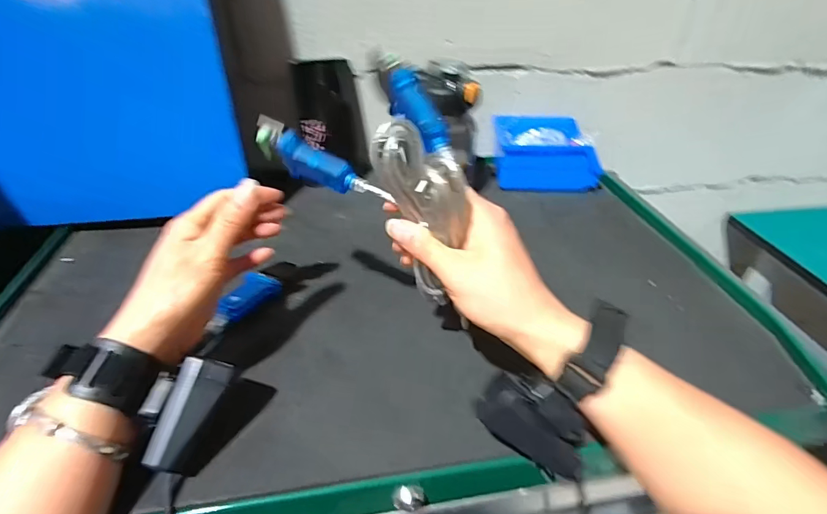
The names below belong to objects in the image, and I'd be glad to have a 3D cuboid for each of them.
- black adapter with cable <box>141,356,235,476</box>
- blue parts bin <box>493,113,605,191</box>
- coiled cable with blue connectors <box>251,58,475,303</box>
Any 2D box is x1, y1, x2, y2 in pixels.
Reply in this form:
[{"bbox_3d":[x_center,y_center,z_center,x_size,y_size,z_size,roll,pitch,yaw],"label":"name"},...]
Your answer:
[{"bbox_3d":[-0.142,0.101,0.287,0.031,0.015,0.067,20,67,-11],"label":"black adapter with cable"},{"bbox_3d":[0.183,-0.148,0.627,0.133,0.065,0.103,2,37,3],"label":"blue parts bin"},{"bbox_3d":[-0.031,-0.059,0.326,0.159,0.142,0.062,23,42,27],"label":"coiled cable with blue connectors"}]

